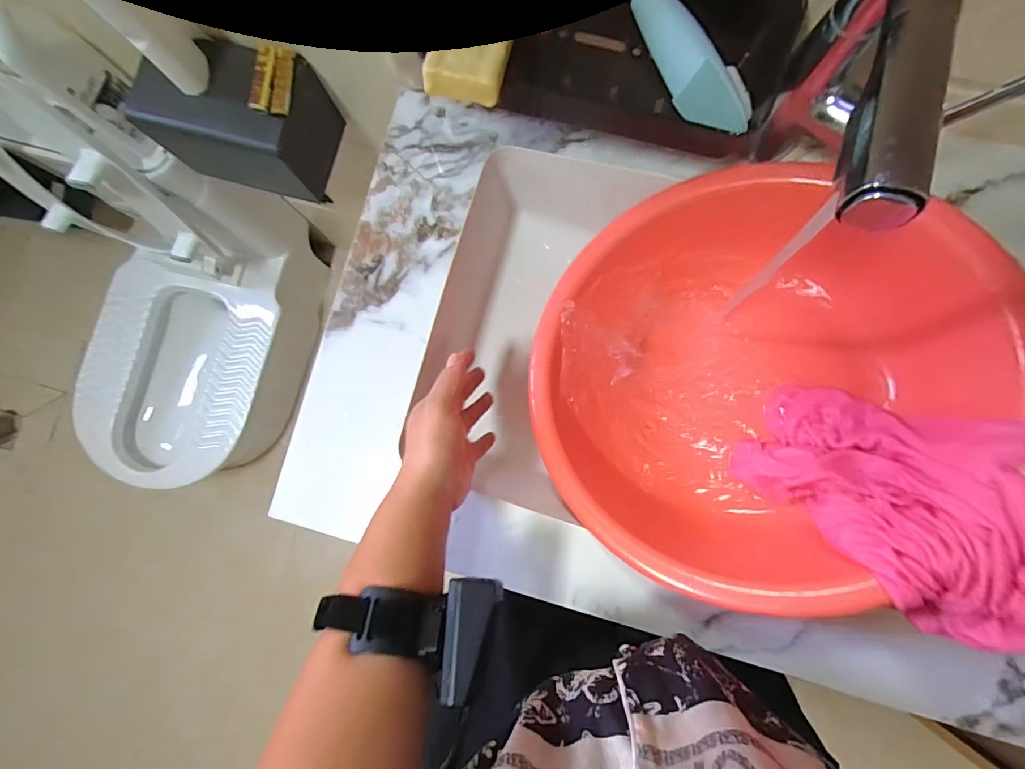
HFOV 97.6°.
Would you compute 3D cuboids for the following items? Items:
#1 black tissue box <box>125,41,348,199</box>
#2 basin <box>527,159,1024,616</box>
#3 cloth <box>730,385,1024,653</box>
[{"bbox_3d":[-0.345,-0.342,0.575,0.191,0.133,0.116,13,86,4],"label":"black tissue box"},{"bbox_3d":[0.204,-0.004,0.408,0.362,0.151,0.362,-2,77,9],"label":"basin"},{"bbox_3d":[0.283,0.079,0.341,0.134,0.178,0.136,36,88,6],"label":"cloth"}]

